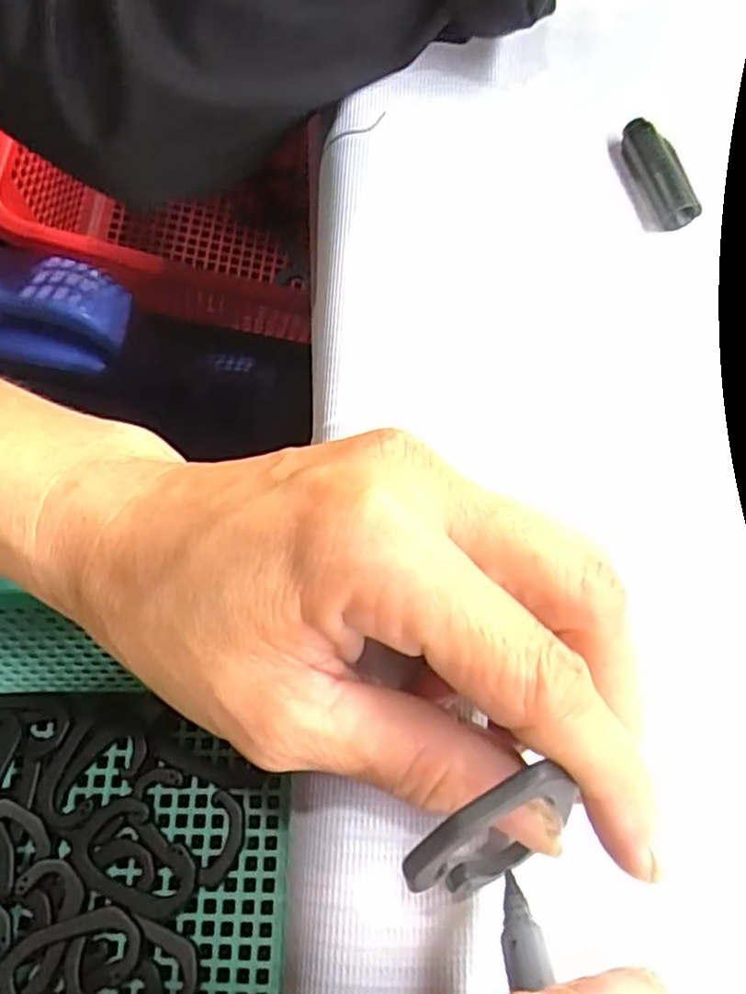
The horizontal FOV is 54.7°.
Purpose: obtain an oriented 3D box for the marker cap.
[{"bbox_3d":[0.095,-0.105,0.237,0.016,0.013,0.039,-15,69,-9],"label":"marker cap"}]

